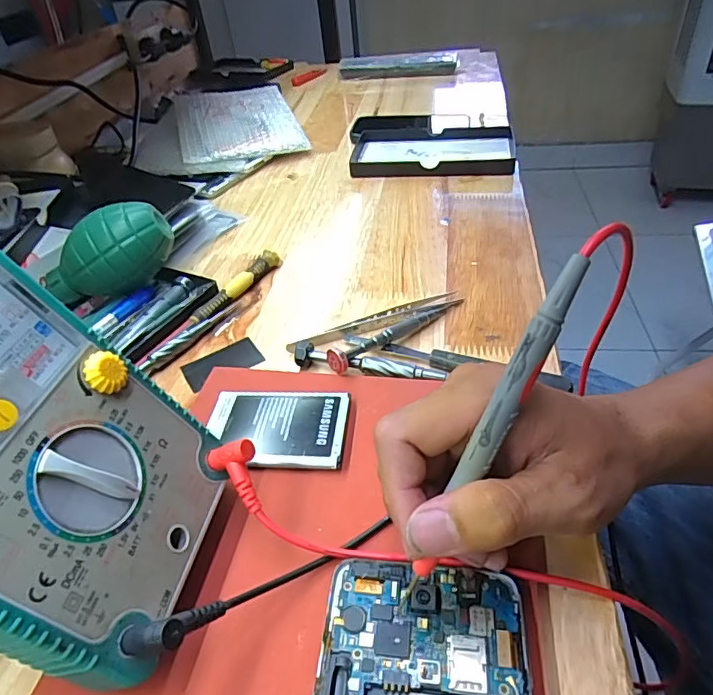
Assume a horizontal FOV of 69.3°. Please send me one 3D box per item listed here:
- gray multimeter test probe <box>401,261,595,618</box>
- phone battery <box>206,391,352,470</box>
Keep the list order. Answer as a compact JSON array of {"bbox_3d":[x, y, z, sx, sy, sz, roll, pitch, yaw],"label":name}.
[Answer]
[{"bbox_3d":[0.046,0.037,0.185,0.010,0.148,0.010,0,28,-44],"label":"gray multimeter test probe"},{"bbox_3d":[-0.045,0.046,0.290,0.079,0.009,0.052,-2,40,6],"label":"phone battery"}]

